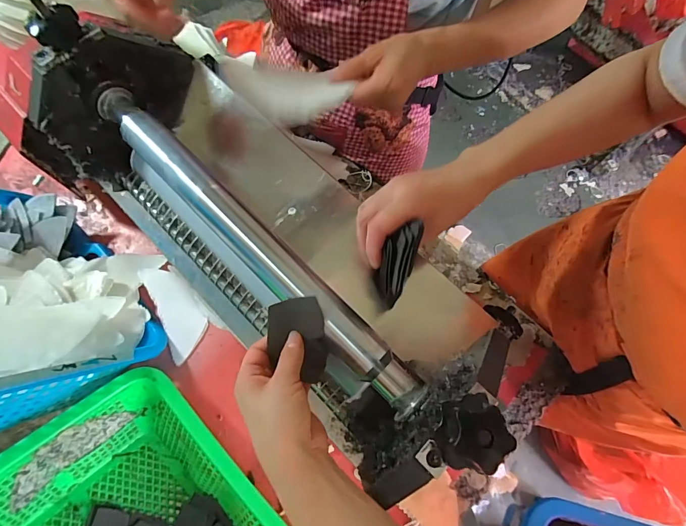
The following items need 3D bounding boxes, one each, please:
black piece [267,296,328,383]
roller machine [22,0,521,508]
[{"bbox_3d":[-0.041,0.075,0.344,0.052,0.013,0.084,-6,102,8],"label":"black piece"},{"bbox_3d":[-0.074,-0.047,0.372,0.519,0.194,0.215,43,75,13],"label":"roller machine"}]

